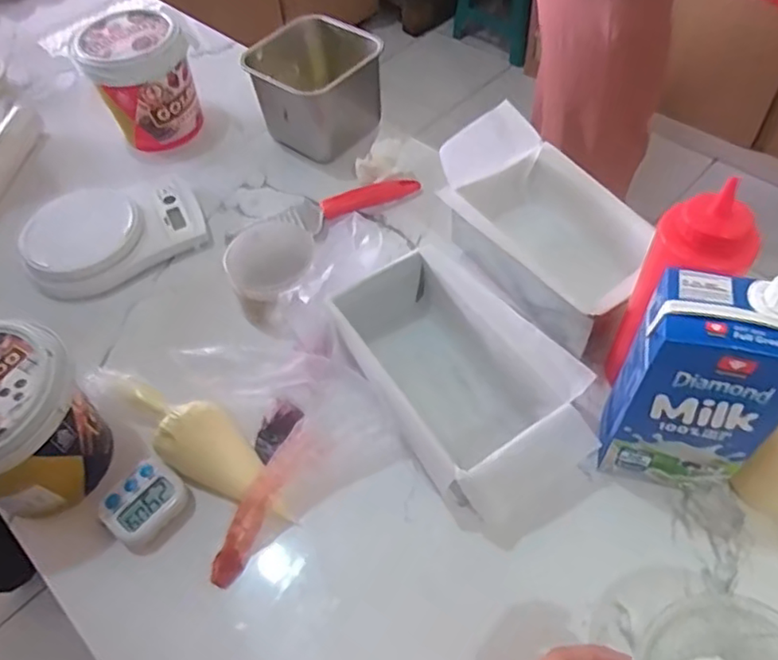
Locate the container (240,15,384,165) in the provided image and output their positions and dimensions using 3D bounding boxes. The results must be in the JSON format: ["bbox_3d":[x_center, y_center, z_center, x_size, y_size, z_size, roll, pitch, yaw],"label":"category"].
[{"bbox_3d":[-0.087,-0.293,0.759,0.139,0.107,0.122,-35,59,-19],"label":"container"}]

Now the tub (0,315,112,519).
[{"bbox_3d":[-0.299,0.081,0.501,0.114,0.126,0.119,-2,54,3],"label":"tub"}]

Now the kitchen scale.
[{"bbox_3d":[-0.309,-0.111,0.697,0.186,0.049,0.124,-32,58,-18],"label":"kitchen scale"}]

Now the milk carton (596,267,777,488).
[{"bbox_3d":[0.214,0.043,0.435,0.103,0.181,0.061,15,57,15],"label":"milk carton"}]

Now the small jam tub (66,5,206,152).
[{"bbox_3d":[-0.302,-0.302,0.784,0.125,0.138,0.104,-24,56,-13],"label":"small jam tub"}]

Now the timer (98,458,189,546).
[{"bbox_3d":[-0.203,0.143,0.518,0.051,0.021,0.064,32,63,24],"label":"timer"}]

